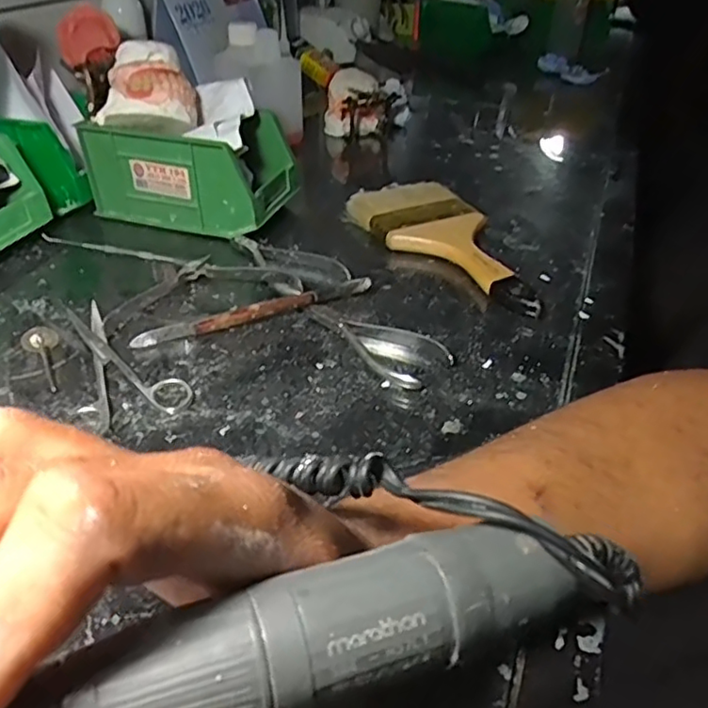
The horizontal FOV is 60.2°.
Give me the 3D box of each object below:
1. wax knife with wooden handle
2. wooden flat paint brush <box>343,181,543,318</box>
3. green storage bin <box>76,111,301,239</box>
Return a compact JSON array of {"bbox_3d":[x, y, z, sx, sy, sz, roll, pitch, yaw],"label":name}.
[{"bbox_3d":[-0.068,-0.029,0.435,0.170,0.017,0.010,-12,40,-17],"label":"wax knife with wooden handle"},{"bbox_3d":[0.088,-0.098,0.526,0.095,0.022,0.225,-21,43,-26],"label":"wooden flat paint brush"},{"bbox_3d":[-0.148,-0.175,0.568,0.165,0.084,0.094,12,39,14],"label":"green storage bin"}]

